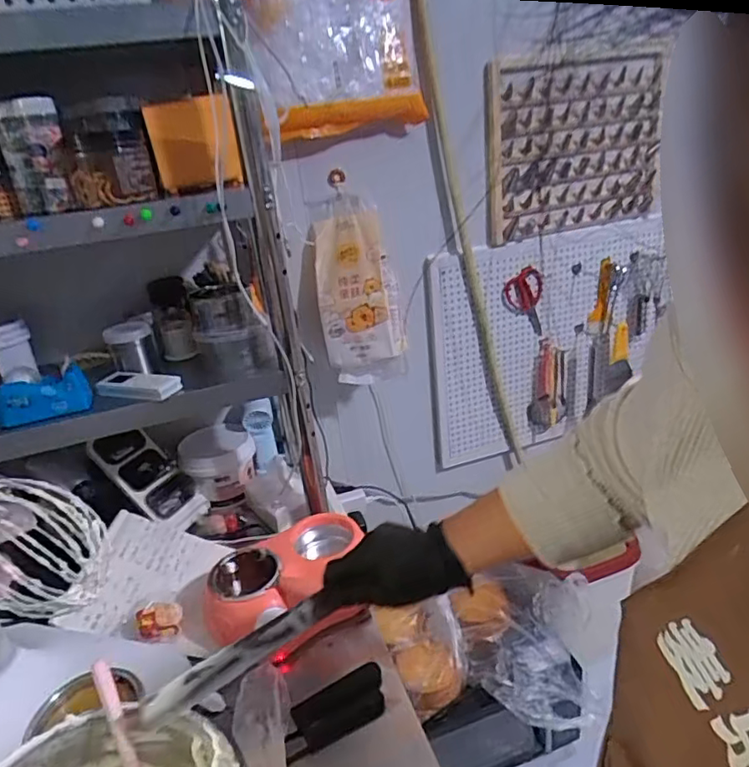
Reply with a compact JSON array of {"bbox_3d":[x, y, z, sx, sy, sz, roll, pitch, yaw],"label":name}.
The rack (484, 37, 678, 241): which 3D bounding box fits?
[{"bbox_3d":[0.404,-0.478,1.139,0.420,0.323,0.072,-17,26,-21],"label":"rack"}]

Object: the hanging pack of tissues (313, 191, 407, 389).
[{"bbox_3d":[-0.033,-0.167,1.046,0.137,0.329,0.088,-12,4,-10],"label":"hanging pack of tissues"}]

